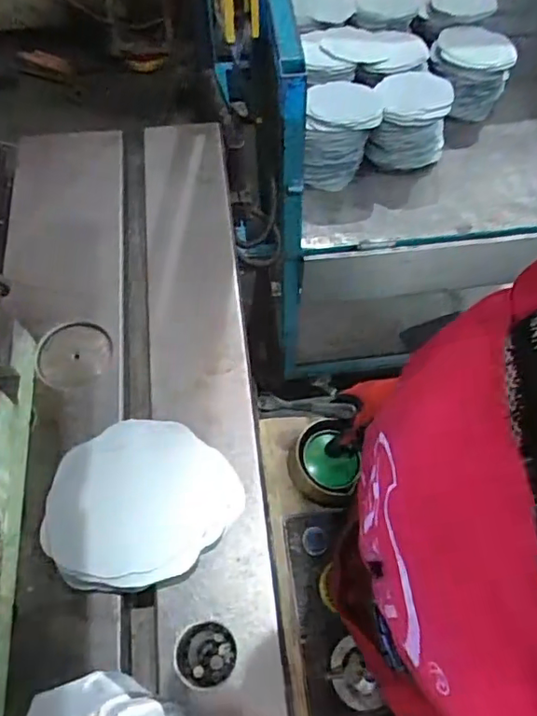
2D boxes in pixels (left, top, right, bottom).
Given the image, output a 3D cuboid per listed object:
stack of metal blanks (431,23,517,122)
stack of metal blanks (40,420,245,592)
[{"bbox_3d":[0.420,-0.617,1.224,0.154,0.130,0.150,-25,64,-12],"label":"stack of metal blanks"},{"bbox_3d":[-0.127,0.142,0.548,0.159,0.048,0.174,34,67,17],"label":"stack of metal blanks"}]

